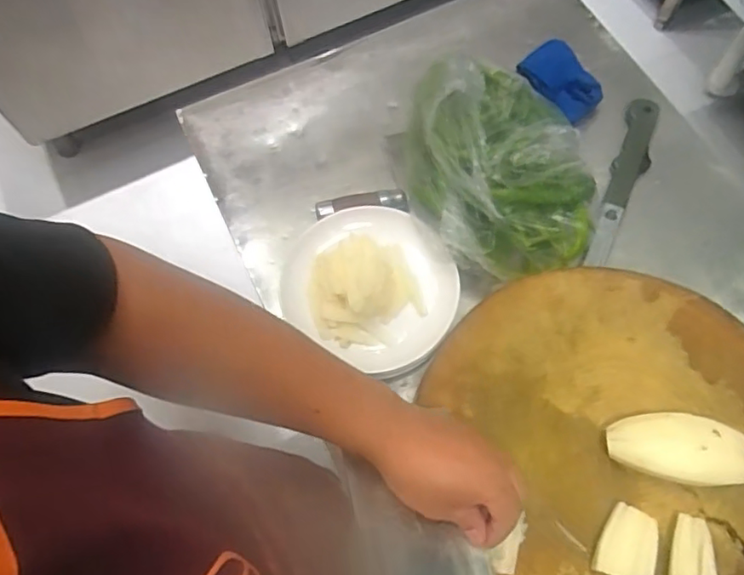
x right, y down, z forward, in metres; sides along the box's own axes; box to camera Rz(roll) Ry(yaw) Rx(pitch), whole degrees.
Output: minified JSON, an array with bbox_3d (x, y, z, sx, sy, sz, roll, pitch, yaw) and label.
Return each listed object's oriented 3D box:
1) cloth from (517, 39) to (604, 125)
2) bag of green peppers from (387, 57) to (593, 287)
[{"bbox_3d":[0.247,-0.268,0.773,0.073,0.050,0.114,-32,71,-11],"label":"cloth"},{"bbox_3d":[0.140,-0.139,0.675,0.199,0.103,0.273,-11,68,-3],"label":"bag of green peppers"}]

